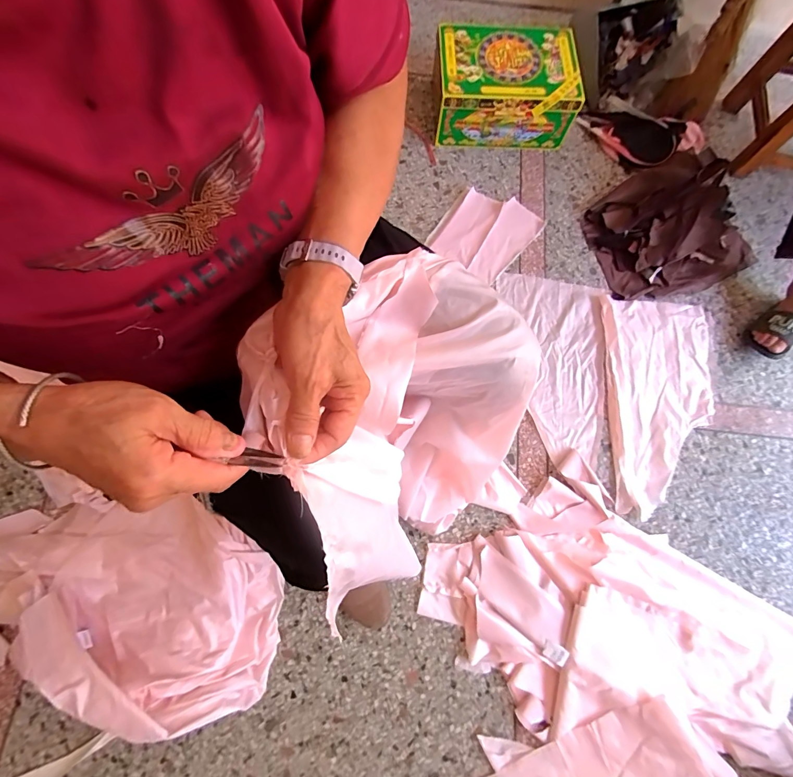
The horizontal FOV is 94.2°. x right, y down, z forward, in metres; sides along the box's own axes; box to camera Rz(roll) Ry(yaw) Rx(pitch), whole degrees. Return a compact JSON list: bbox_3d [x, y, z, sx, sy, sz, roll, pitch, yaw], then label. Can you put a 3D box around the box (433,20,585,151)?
[{"bbox_3d":[0.283,-0.806,1.000,0.352,0.171,0.247,3,74,-1],"label":"box"}]

